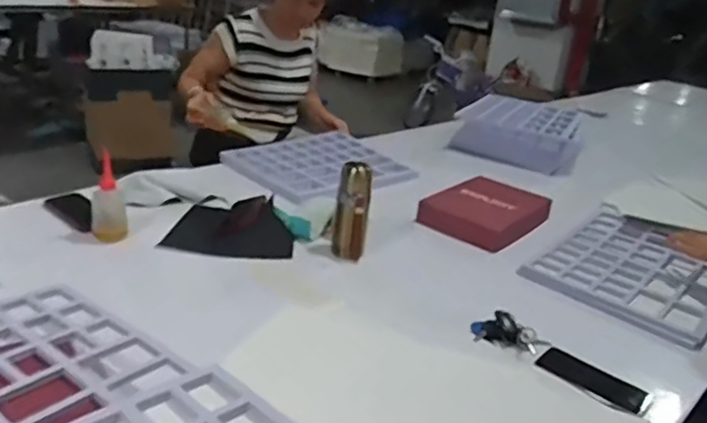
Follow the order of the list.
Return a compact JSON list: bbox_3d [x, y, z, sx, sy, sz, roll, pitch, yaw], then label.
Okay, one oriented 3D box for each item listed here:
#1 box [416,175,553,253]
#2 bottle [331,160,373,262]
[{"bbox_3d":[0.327,0.001,1.514,0.229,0.065,0.298,22,27,32],"label":"box"},{"bbox_3d":[-0.002,-0.006,1.261,0.069,0.172,0.058,7,22,0],"label":"bottle"}]

